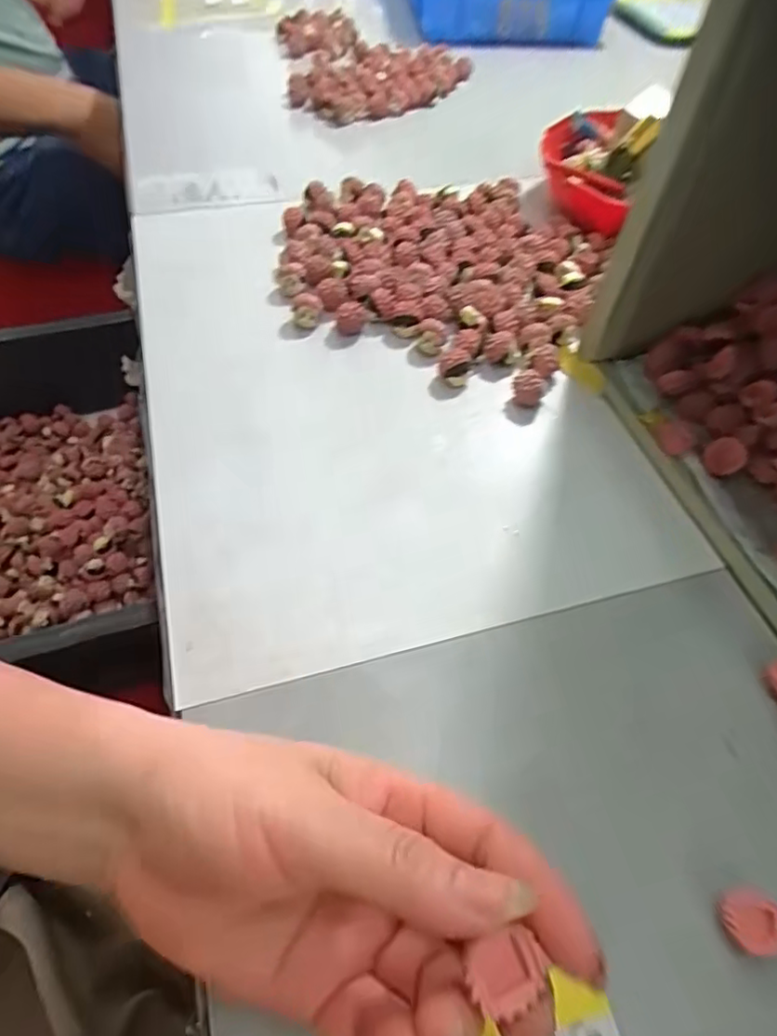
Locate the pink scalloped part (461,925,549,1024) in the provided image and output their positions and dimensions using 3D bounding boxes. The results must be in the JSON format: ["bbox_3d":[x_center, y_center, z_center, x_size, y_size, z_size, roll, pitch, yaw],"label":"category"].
[{"bbox_3d":[0.030,0.112,0.142,0.019,0.005,0.016,-18,57,-8],"label":"pink scalloped part"}]

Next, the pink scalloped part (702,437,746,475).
[{"bbox_3d":[0.175,-0.032,0.301,0.019,0.004,0.019,-16,93,28],"label":"pink scalloped part"}]

